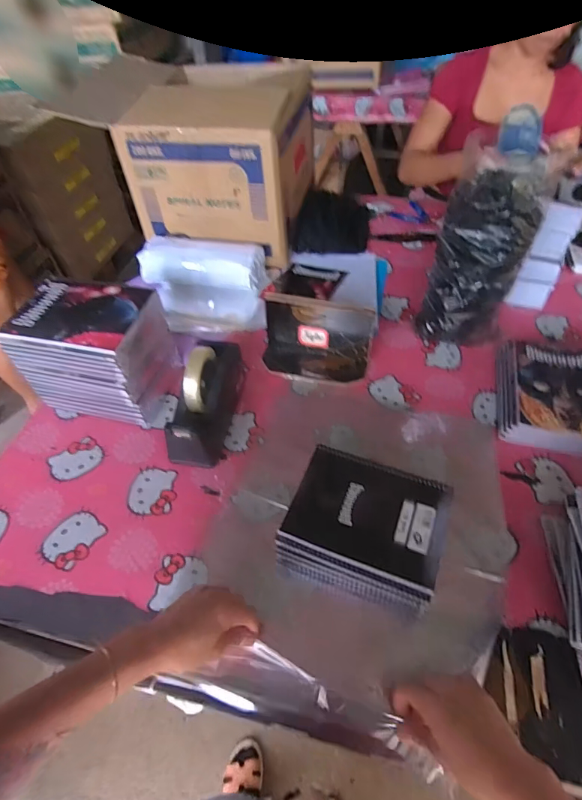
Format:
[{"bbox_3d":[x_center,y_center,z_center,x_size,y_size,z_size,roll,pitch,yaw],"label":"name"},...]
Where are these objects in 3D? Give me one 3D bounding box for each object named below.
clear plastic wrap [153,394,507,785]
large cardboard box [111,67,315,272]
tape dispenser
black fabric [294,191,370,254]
[{"bbox_3d":[0.097,0.196,0.635,0.388,0.044,0.477,11,51,12],"label":"clear plastic wrap"},{"bbox_3d":[-0.151,-0.560,1.030,0.349,0.256,0.364,8,50,9],"label":"large cardboard box"},{"bbox_3d":[-0.138,-0.003,0.699,0.082,0.130,0.214,10,51,11],"label":"tape dispenser"},{"bbox_3d":[0.110,-0.445,1.099,0.170,0.059,0.232,7,50,9],"label":"black fabric"}]

